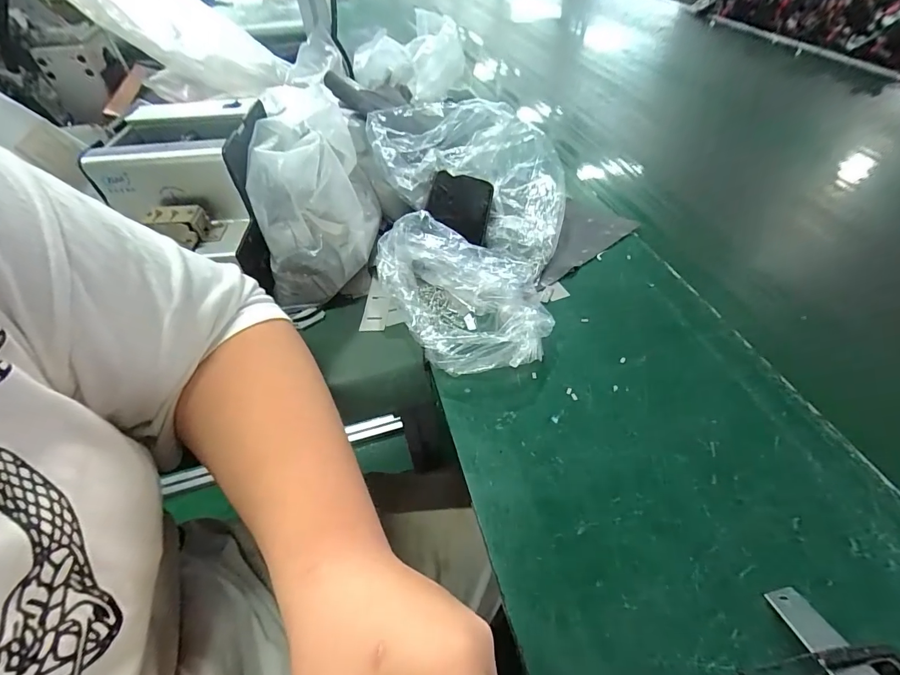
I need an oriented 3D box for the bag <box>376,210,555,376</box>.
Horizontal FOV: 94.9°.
[{"bbox_3d":[0.013,-0.047,0.394,0.126,0.066,0.170,-23,53,-16],"label":"bag"}]

